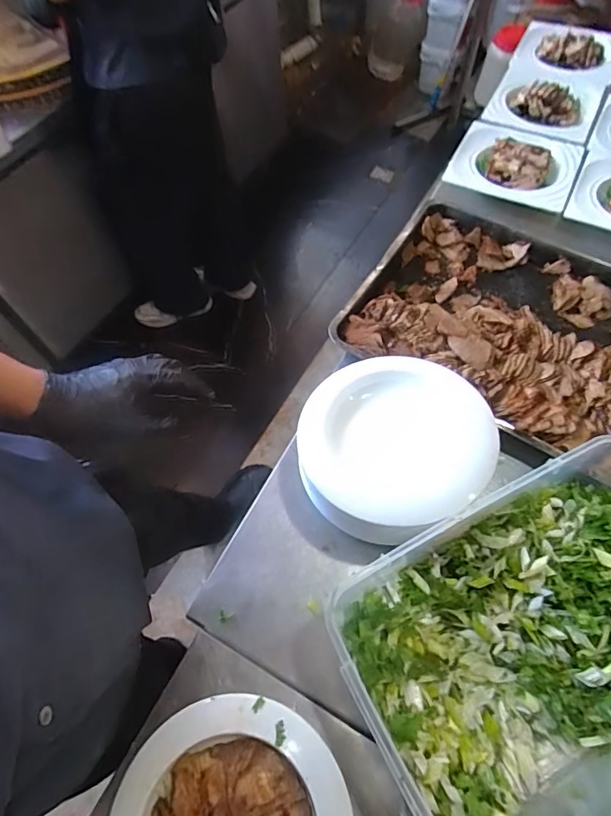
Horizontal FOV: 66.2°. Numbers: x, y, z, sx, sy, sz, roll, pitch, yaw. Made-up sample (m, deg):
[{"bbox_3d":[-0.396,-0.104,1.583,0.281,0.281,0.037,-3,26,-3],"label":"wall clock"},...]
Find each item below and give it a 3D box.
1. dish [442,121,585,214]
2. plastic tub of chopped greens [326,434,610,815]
[{"bbox_3d":[0.424,-0.501,0.944,0.231,0.031,0.214,24,65,14],"label":"dish"},{"bbox_3d":[0.271,0.230,0.512,0.449,0.122,0.272,-25,64,-12],"label":"plastic tub of chopped greens"}]

